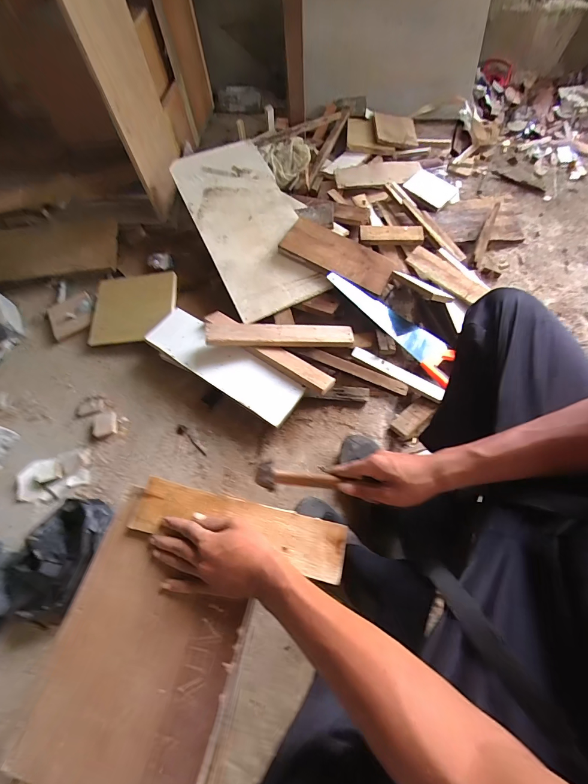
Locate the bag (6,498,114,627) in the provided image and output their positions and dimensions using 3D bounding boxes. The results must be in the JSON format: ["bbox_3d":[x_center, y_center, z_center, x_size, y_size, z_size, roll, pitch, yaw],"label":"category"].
[{"bbox_3d":[-0.440,0.310,0.650,0.134,0.061,0.211,16,65,10],"label":"bag"}]

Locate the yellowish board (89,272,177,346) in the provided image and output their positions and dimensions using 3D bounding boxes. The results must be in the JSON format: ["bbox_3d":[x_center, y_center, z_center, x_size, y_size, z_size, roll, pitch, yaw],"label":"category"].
[{"bbox_3d":[-0.435,-0.229,0.936,0.233,0.011,0.193,-3,79,4],"label":"yellowish board"}]

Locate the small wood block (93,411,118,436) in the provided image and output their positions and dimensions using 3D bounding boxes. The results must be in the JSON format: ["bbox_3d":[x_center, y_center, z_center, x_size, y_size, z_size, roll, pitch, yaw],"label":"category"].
[{"bbox_3d":[-0.436,0.072,0.797,0.048,0.016,0.059,-15,64,-6],"label":"small wood block"}]

